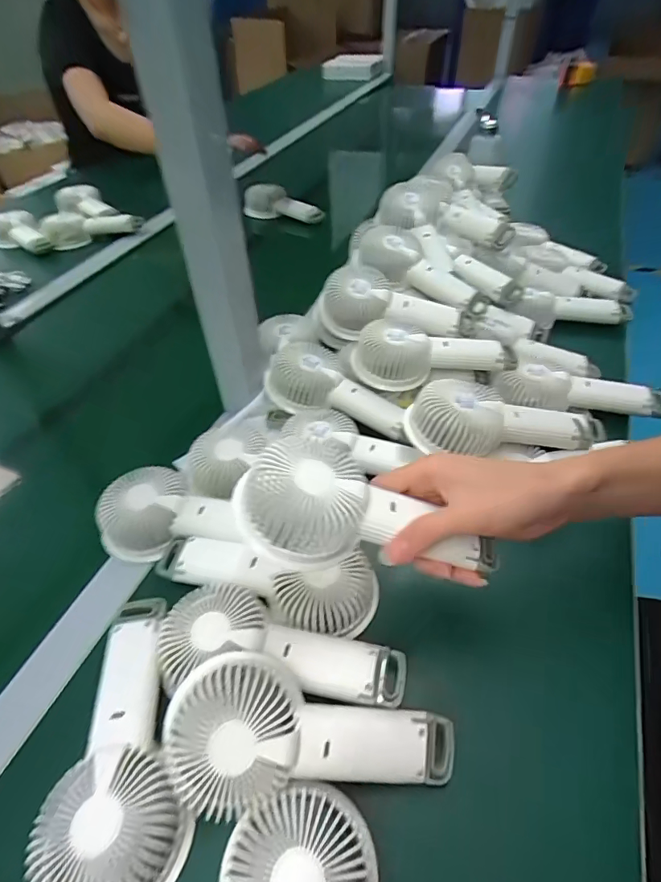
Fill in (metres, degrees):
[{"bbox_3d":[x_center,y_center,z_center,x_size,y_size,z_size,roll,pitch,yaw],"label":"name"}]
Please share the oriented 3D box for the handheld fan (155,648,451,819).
[{"bbox_3d":[-0.011,0.188,0.294,0.182,0.033,0.083,11,47,-6],"label":"handheld fan"}]

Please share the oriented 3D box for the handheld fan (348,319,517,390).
[{"bbox_3d":[0.119,-0.101,0.524,0.186,0.047,0.075,1,47,3],"label":"handheld fan"}]

